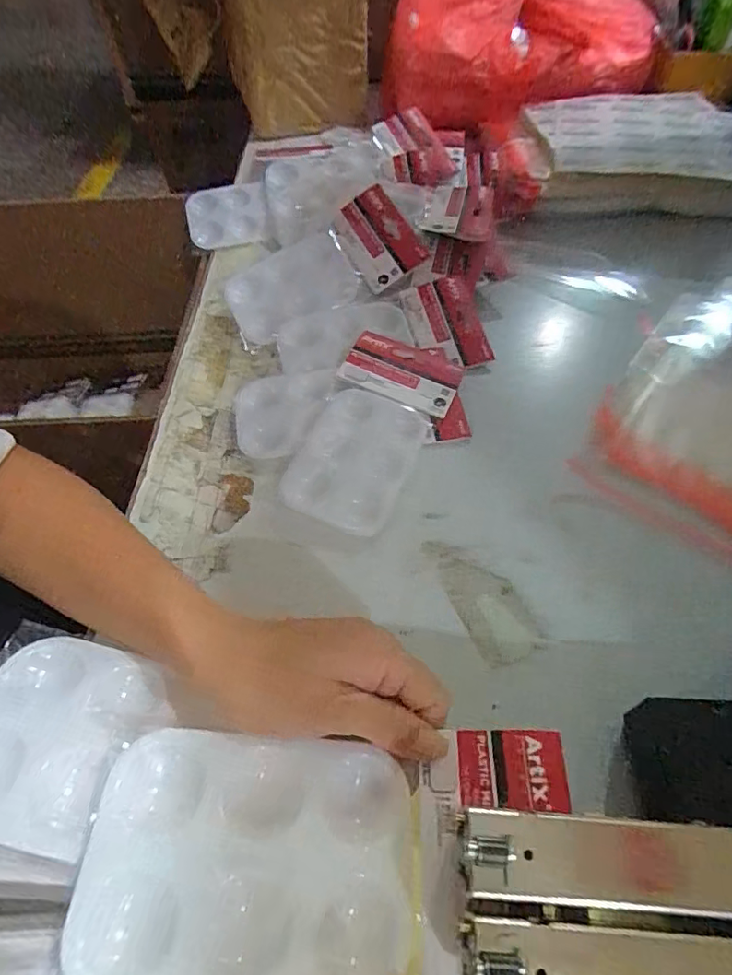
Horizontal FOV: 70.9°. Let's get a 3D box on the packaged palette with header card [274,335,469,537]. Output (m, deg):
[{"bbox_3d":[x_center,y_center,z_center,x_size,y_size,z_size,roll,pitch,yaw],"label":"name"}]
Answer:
[{"bbox_3d":[0.007,-0.053,0.425,0.099,0.033,0.195,19,58,16],"label":"packaged palette with header card"}]

